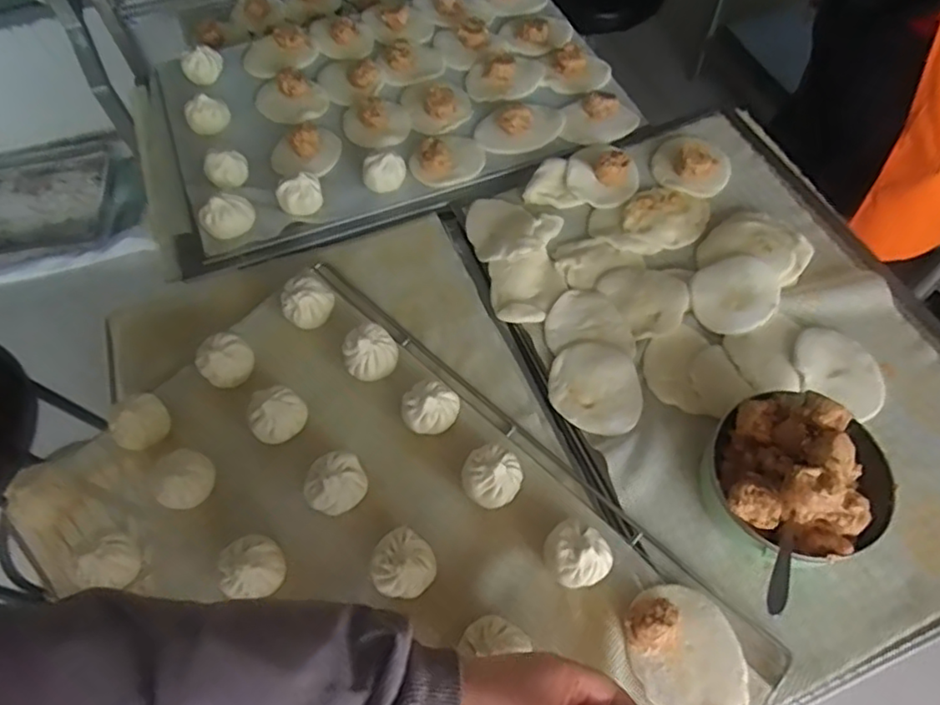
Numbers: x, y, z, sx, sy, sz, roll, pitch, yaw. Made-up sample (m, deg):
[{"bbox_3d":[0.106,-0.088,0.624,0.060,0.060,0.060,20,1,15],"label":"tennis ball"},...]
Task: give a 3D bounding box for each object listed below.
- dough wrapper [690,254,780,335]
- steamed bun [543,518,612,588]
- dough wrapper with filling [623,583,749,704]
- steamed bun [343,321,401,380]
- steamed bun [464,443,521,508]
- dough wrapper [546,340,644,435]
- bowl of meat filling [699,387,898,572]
[{"bbox_3d":[0.280,-0.063,0.650,0.082,0.013,0.097,35,69,19],"label":"dough wrapper"},{"bbox_3d":[0.090,0.169,0.516,0.048,0.038,0.053,-31,64,-13],"label":"steamed bun"},{"bbox_3d":[0.173,0.241,0.483,0.083,0.029,0.112,-14,62,-5],"label":"dough wrapper with filling"},{"bbox_3d":[-0.100,-0.001,0.614,0.052,0.036,0.048,-1,62,2],"label":"steamed bun"},{"bbox_3d":[0.020,0.111,0.552,0.051,0.036,0.051,11,63,9],"label":"steamed bun"},{"bbox_3d":[0.126,0.032,0.616,0.087,0.010,0.100,5,62,5],"label":"dough wrapper"},{"bbox_3d":[0.281,0.101,0.517,0.145,0.094,0.137,-1,62,2],"label":"bowl of meat filling"}]

